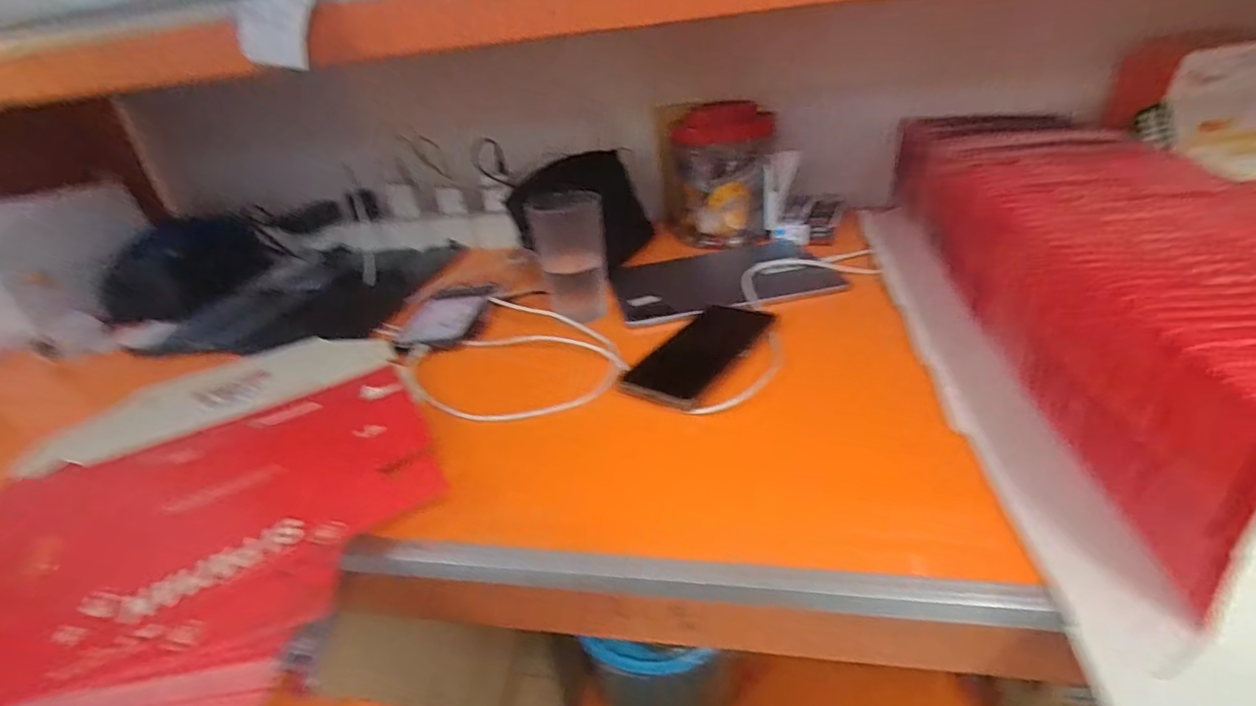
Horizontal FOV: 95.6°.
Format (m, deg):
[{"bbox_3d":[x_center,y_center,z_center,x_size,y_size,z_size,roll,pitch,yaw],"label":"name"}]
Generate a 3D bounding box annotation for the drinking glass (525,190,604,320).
[{"bbox_3d":[-0.061,-0.114,0.647,0.074,0.142,0.080,-9,30,-1],"label":"drinking glass"}]

